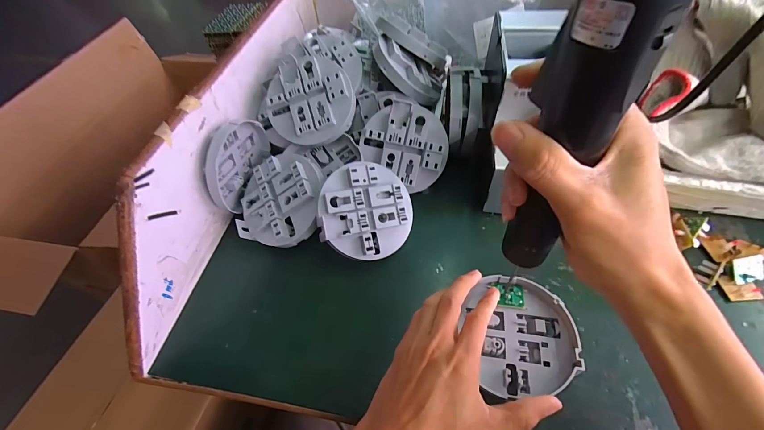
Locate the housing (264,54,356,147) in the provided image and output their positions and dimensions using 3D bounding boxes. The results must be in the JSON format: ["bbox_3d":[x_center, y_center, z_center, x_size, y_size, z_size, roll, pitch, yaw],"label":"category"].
[{"bbox_3d":[-0.084,-0.134,0.393,0.103,0.024,0.100,0,92,9],"label":"housing"}]

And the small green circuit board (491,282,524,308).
[{"bbox_3d":[0.120,0.075,0.315,0.028,0.004,0.022,6,55,8],"label":"small green circuit board"}]

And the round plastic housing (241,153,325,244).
[{"bbox_3d":[-0.108,-0.017,0.363,0.098,0.018,0.099,-3,80,19],"label":"round plastic housing"}]

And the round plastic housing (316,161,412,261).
[{"bbox_3d":[-0.015,-0.004,0.346,0.098,0.010,0.098,2,83,-19],"label":"round plastic housing"}]

